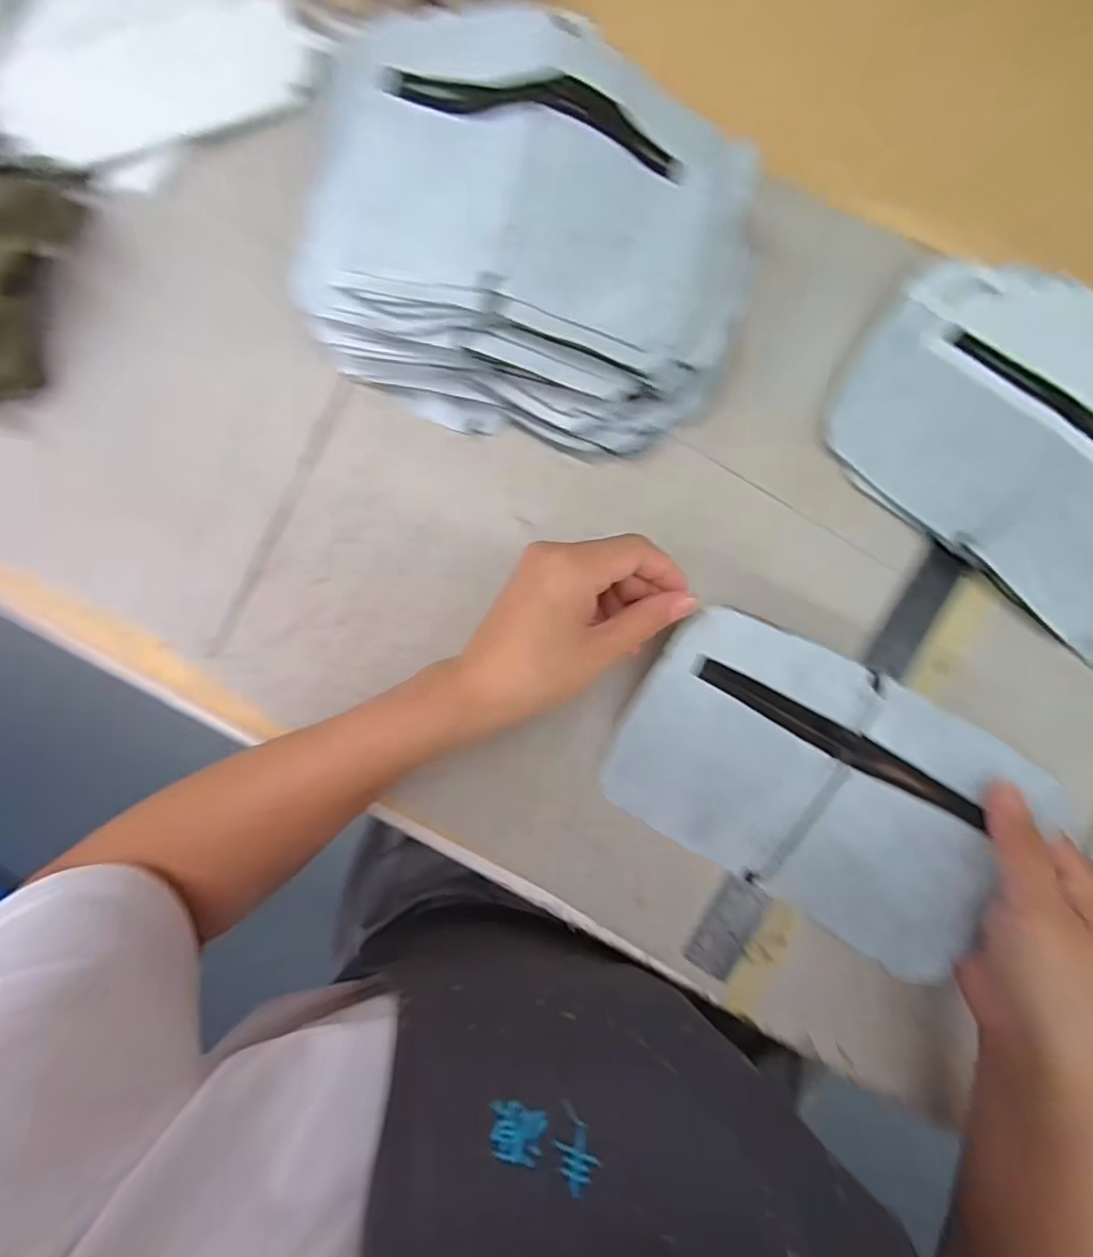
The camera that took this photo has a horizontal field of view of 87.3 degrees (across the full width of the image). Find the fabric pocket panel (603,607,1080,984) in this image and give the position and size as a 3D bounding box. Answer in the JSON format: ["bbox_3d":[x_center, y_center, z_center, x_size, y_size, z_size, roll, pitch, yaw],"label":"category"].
[{"bbox_3d":[0.137,0.082,0.304,0.188,0.017,0.132,29,101,14],"label":"fabric pocket panel"}]

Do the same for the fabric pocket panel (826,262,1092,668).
[{"bbox_3d":[0.289,-0.105,0.329,0.235,0.033,0.159,43,89,3],"label":"fabric pocket panel"}]

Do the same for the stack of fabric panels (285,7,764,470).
[{"bbox_3d":[-0.011,-0.205,0.314,0.236,0.087,0.170,20,88,3],"label":"stack of fabric panels"}]

